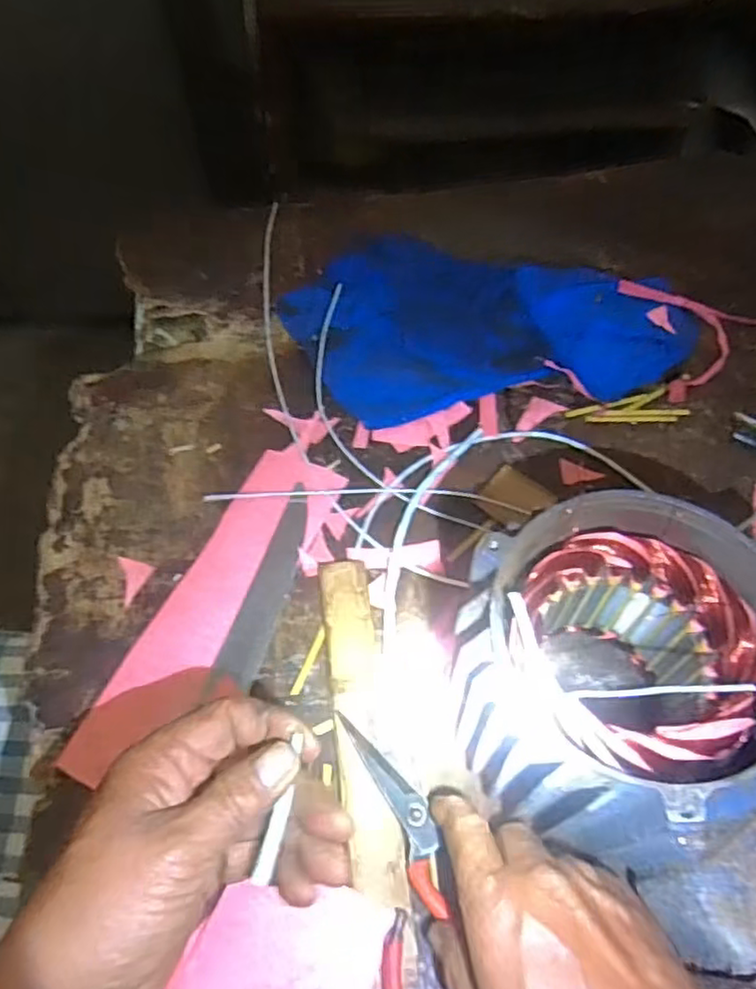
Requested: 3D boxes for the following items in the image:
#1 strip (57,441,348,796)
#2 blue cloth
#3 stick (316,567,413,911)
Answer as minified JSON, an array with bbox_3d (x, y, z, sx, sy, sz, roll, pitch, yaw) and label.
[{"bbox_3d":[-0.112,0.076,0.470,0.074,0.010,0.268,19,60,16],"label":"strip"},{"bbox_3d":[0.089,-0.180,0.600,0.334,0.051,0.229,-7,58,-1],"label":"blue cloth"},{"bbox_3d":[-0.011,0.137,0.421,0.034,0.008,0.211,-9,58,-3],"label":"stick"}]

